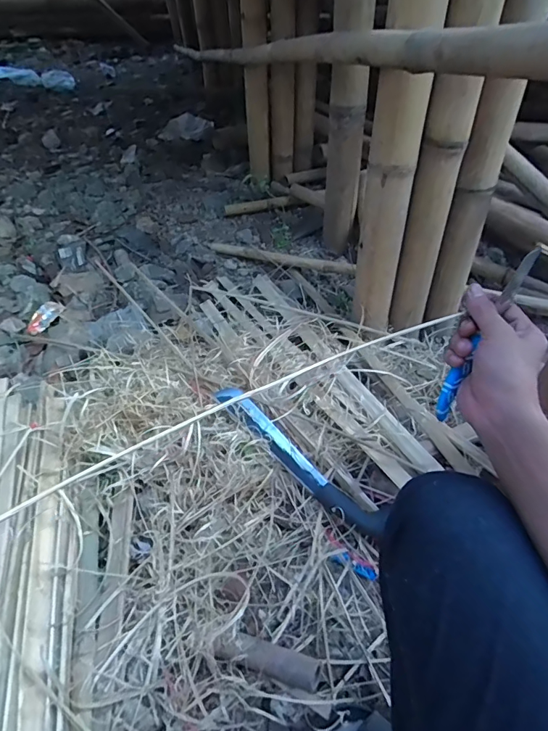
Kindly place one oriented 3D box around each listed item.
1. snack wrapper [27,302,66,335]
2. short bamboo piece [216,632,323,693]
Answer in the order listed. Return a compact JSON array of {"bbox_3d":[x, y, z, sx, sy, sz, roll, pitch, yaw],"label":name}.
[{"bbox_3d":[-0.598,-0.127,1.124,0.059,0.022,0.112,15,46,14],"label":"snack wrapper"},{"bbox_3d":[-0.009,0.390,0.574,0.137,0.028,0.037,8,56,23],"label":"short bamboo piece"}]

